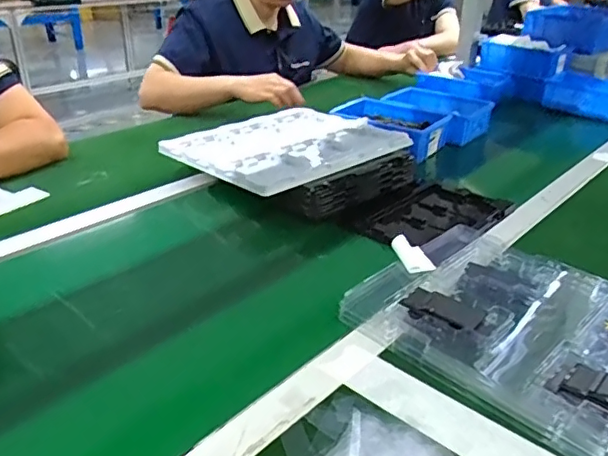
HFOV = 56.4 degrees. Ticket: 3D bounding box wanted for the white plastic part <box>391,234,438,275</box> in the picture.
[{"bbox_3d":[0.123,0.030,0.653,0.031,0.015,0.061,-17,47,-28],"label":"white plastic part"}]

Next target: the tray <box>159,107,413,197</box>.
[{"bbox_3d":[-0.027,-0.143,0.941,0.340,0.014,0.295,-23,35,-35],"label":"tray"}]

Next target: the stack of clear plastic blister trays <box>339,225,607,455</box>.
[{"bbox_3d":[0.232,0.100,0.562,0.232,0.029,0.340,-24,37,-39],"label":"stack of clear plastic blister trays"}]

